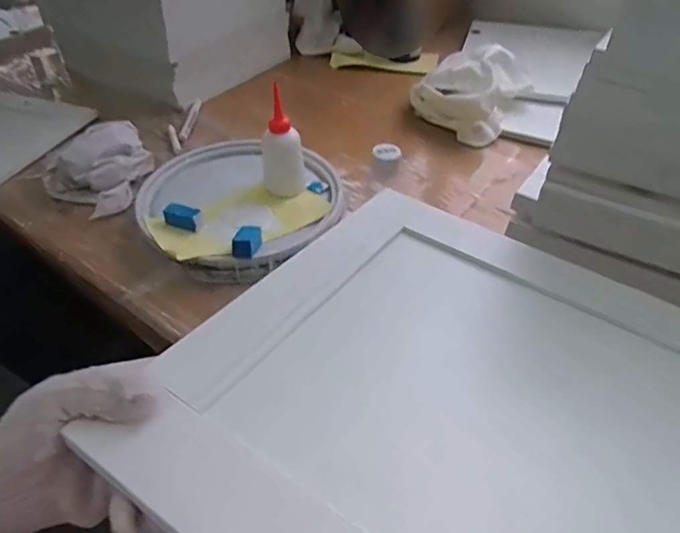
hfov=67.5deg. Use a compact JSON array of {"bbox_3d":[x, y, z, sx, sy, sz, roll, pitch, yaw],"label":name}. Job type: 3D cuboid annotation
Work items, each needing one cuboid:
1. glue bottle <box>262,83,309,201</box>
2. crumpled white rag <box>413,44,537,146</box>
[{"bbox_3d":[-0.081,-0.166,0.727,0.060,0.158,0.049,-6,43,-7],"label":"glue bottle"},{"bbox_3d":[0.243,-0.333,0.958,0.185,0.101,0.183,26,49,25],"label":"crumpled white rag"}]

